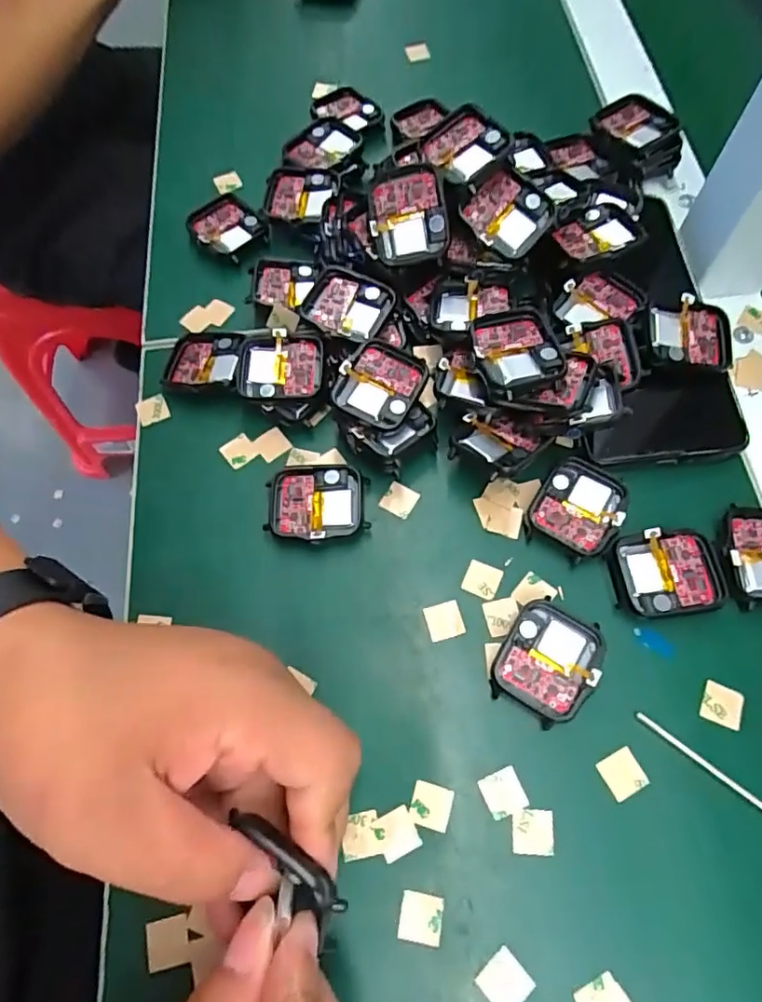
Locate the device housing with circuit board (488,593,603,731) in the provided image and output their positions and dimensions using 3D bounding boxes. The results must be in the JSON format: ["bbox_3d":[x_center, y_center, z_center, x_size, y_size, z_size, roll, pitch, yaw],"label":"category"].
[{"bbox_3d":[0.070,0.067,0.242,0.037,0.012,0.045,30,71,13],"label":"device housing with circuit board"}]

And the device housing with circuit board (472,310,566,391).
[{"bbox_3d":[0.062,-0.068,0.266,0.038,0.014,0.041,-13,67,-4],"label":"device housing with circuit board"}]

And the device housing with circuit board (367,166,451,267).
[{"bbox_3d":[0.013,-0.140,0.284,0.038,0.010,0.044,-9,109,18],"label":"device housing with circuit board"}]

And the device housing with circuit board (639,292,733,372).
[{"bbox_3d":[0.149,-0.081,0.283,0.048,0.011,0.034,2,67,3],"label":"device housing with circuit board"}]

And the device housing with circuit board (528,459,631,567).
[{"bbox_3d":[0.091,0.004,0.267,0.038,0.011,0.043,31,71,14],"label":"device housing with circuit board"}]

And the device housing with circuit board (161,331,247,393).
[{"bbox_3d":[-0.094,-0.072,0.305,0.040,0.016,0.038,0,67,2],"label":"device housing with circuit board"}]

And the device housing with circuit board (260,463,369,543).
[{"bbox_3d":[-0.030,0.002,0.274,0.046,0.012,0.037,-2,67,1],"label":"device housing with circuit board"}]

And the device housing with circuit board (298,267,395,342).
[{"bbox_3d":[-0.017,-0.099,0.293,0.041,0.009,0.036,26,70,12],"label":"device housing with circuit board"}]

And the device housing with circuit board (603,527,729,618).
[{"bbox_3d":[0.125,0.032,0.254,0.047,0.007,0.036,-6,67,-1],"label":"device housing with circuit board"}]

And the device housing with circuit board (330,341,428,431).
[{"bbox_3d":[0.000,-0.056,0.275,0.037,0.007,0.043,27,72,6],"label":"device housing with circuit board"}]

